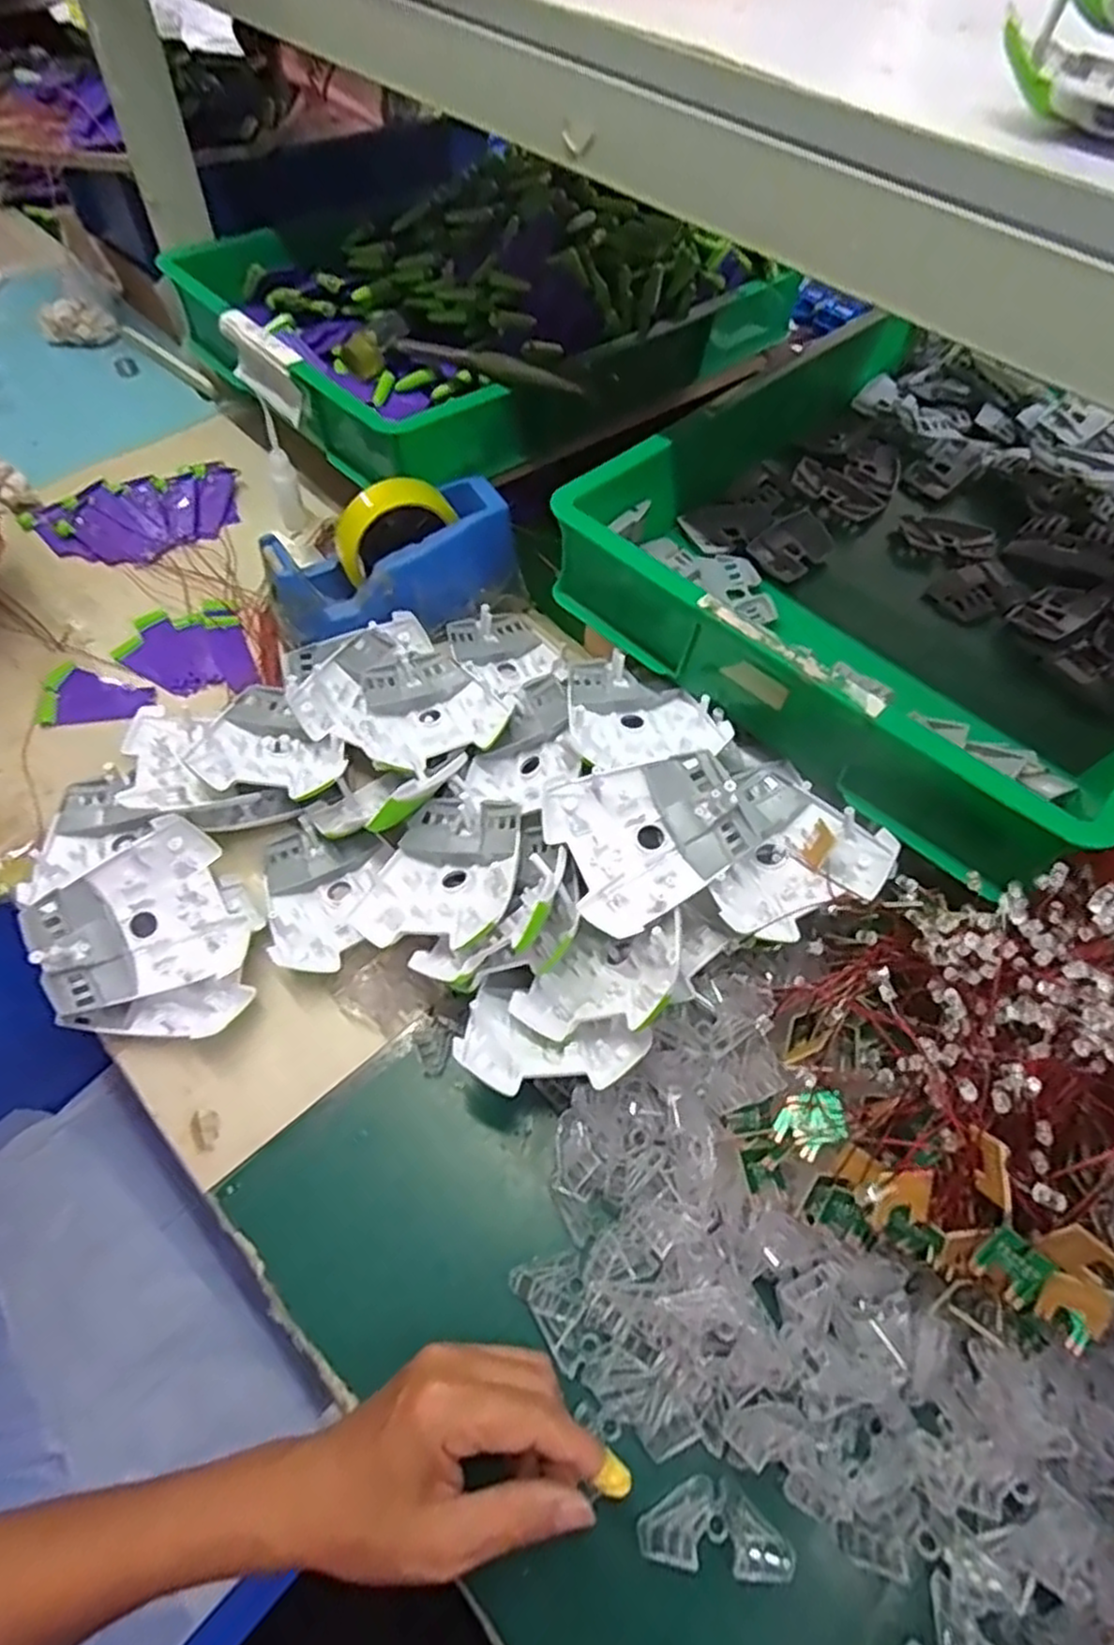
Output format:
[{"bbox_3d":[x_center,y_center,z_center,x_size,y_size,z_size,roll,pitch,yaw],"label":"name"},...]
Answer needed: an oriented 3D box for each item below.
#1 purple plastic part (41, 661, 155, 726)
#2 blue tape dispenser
[{"bbox_3d":[-0.361,-0.106,0.575,0.079,0.005,0.063,-10,59,-10],"label":"purple plastic part"},{"bbox_3d":[-0.126,-0.203,0.578,0.194,0.110,0.074,-21,61,-16],"label":"blue tape dispenser"}]

